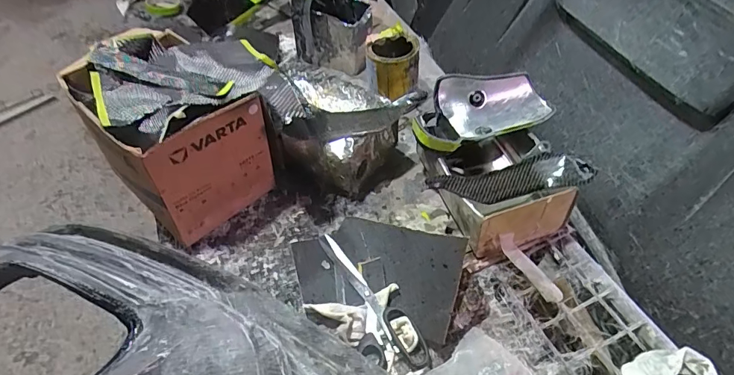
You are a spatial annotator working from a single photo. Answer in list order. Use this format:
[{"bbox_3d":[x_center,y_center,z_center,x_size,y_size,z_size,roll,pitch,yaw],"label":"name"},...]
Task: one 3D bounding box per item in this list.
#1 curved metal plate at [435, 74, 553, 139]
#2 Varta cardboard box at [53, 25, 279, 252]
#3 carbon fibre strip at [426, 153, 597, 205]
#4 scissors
[{"bbox_3d":[0.214,-0.136,0.709,0.179,0.060,0.091,-13,53,-11],"label":"curved metal plate"},{"bbox_3d":[-0.342,-0.102,0.737,0.349,0.229,0.209,34,58,23],"label":"Varta cardboard box"},{"bbox_3d":[0.203,-0.014,0.635,0.217,0.056,0.071,-6,52,-6],"label":"carbon fibre strip"},{"bbox_3d":[-0.002,0.157,0.628,0.077,0.021,0.254,-23,55,-18],"label":"scissors"}]

